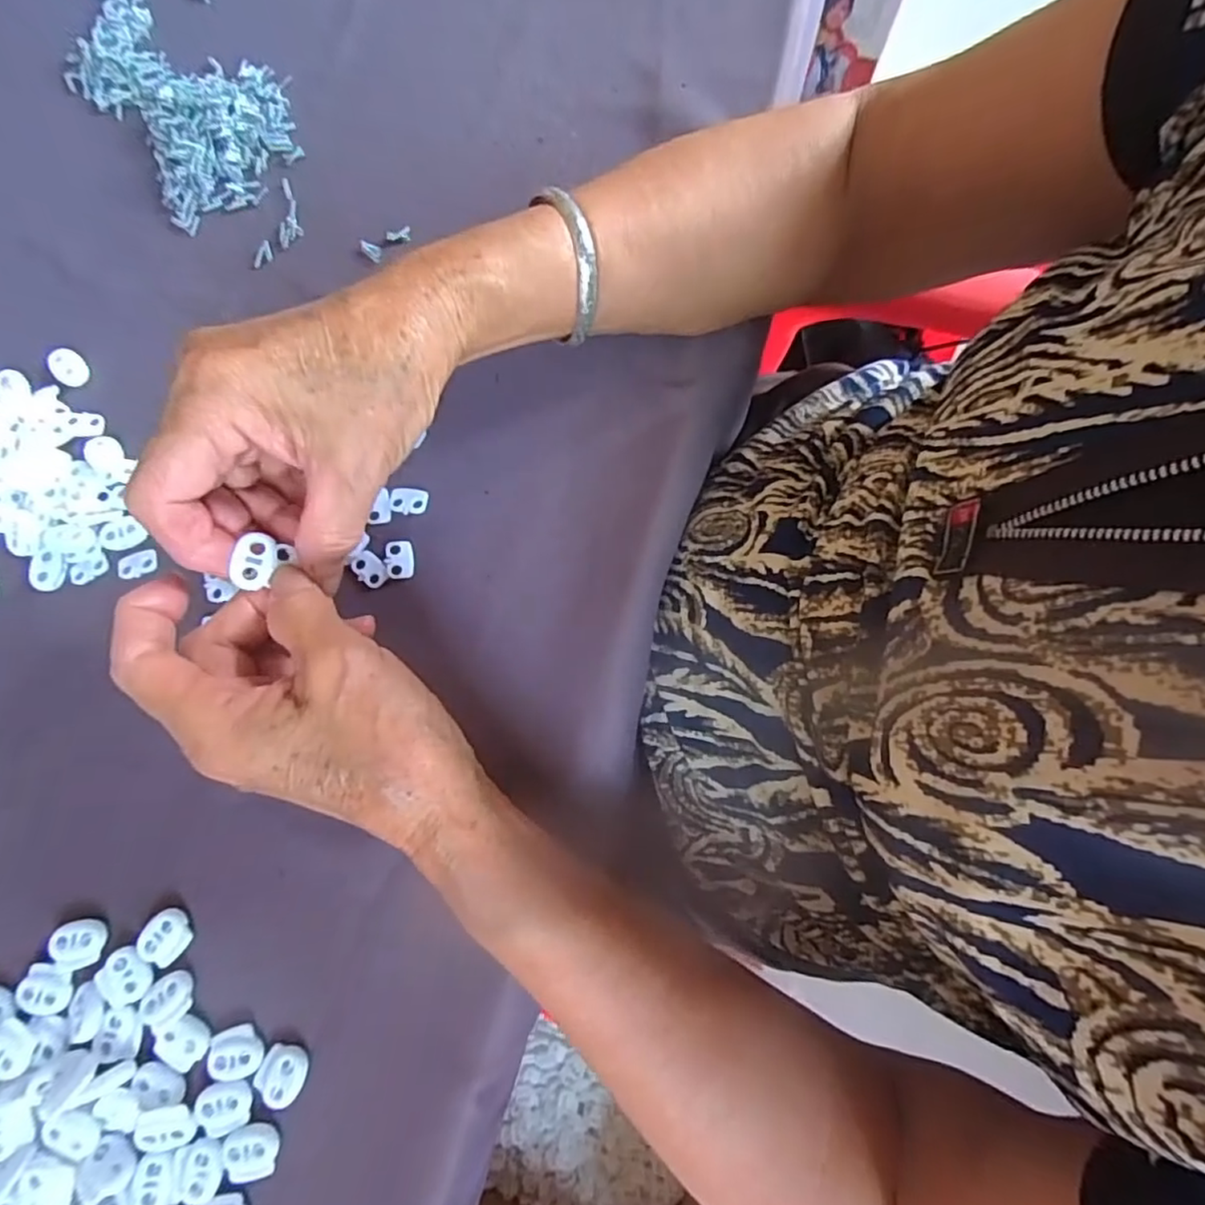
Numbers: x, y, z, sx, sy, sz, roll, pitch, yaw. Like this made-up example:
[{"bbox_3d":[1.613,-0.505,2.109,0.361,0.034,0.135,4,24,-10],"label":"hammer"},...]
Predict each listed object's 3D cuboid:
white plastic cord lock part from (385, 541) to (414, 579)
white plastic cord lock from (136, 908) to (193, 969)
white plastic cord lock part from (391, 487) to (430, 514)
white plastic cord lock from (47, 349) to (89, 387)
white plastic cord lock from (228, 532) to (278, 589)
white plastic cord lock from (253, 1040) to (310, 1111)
[{"bbox_3d":[-0.098,-0.021,0.300,0.013,0.004,0.019,-5,78,1],"label":"white plastic cord lock part"},{"bbox_3d":[-0.190,0.145,0.271,0.020,0.005,0.021,30,81,8],"label":"white plastic cord lock"},{"bbox_3d":[-0.095,-0.050,0.305,0.018,0.004,0.012,2,78,3],"label":"white plastic cord lock part"},{"bbox_3d":[-0.278,-0.122,0.325,0.016,0.006,0.021,-44,80,-7],"label":"white plastic cord lock"},{"bbox_3d":[-0.132,-0.015,0.239,0.013,0.004,0.018,9,79,-26],"label":"white plastic cord lock"},{"bbox_3d":[-0.133,0.196,0.258,0.019,0.004,0.023,29,81,8],"label":"white plastic cord lock"}]

